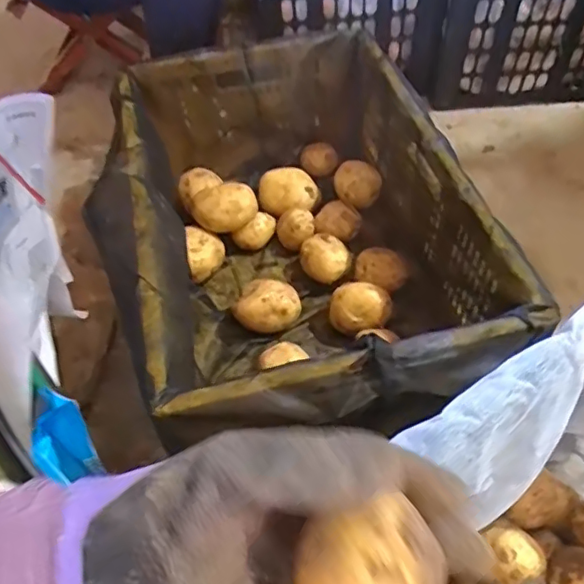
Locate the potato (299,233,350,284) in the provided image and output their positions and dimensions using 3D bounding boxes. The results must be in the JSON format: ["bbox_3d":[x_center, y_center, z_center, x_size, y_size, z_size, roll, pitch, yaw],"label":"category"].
[{"bbox_3d":[0.046,-0.048,0.842,0.063,0.053,0.079,-16,53,-10],"label":"potato"}]

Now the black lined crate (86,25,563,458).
[{"bbox_3d":[-0.007,-0.075,0.769,0.412,0.221,0.602,-13,52,-8],"label":"black lined crate"}]

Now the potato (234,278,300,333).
[{"bbox_3d":[-0.032,0.025,0.777,0.080,0.074,0.058,11,53,11],"label":"potato"}]

